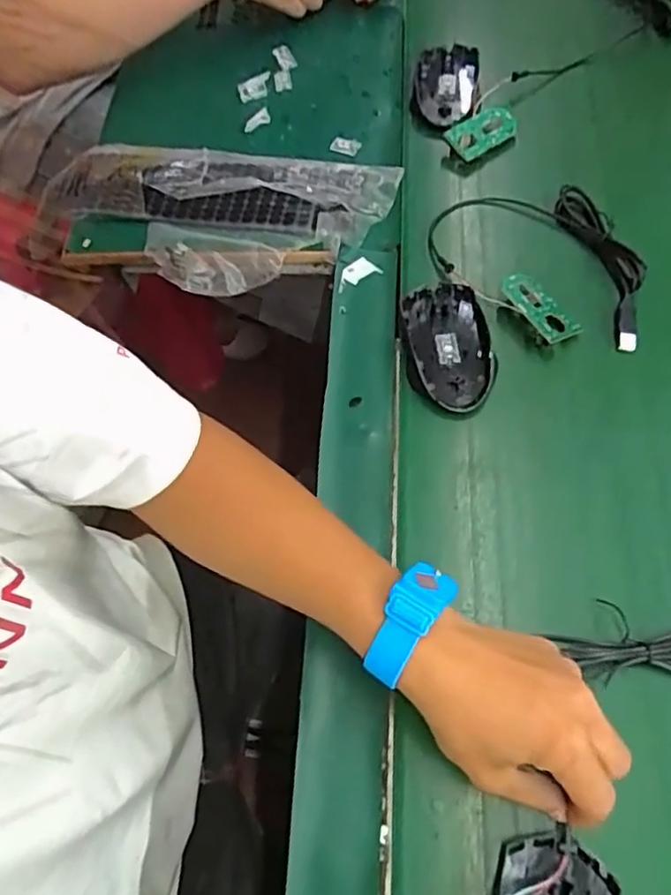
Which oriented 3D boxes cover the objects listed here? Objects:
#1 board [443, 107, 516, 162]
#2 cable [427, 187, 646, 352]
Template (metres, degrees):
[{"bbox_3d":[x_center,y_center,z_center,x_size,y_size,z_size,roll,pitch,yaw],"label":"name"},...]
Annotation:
[{"bbox_3d":[0.134,-0.288,0.588,0.061,0.006,0.034,-32,90,-7],"label":"board"},{"bbox_3d":[0.173,-0.166,0.523,0.187,0.026,0.119,29,68,16],"label":"cable"}]

